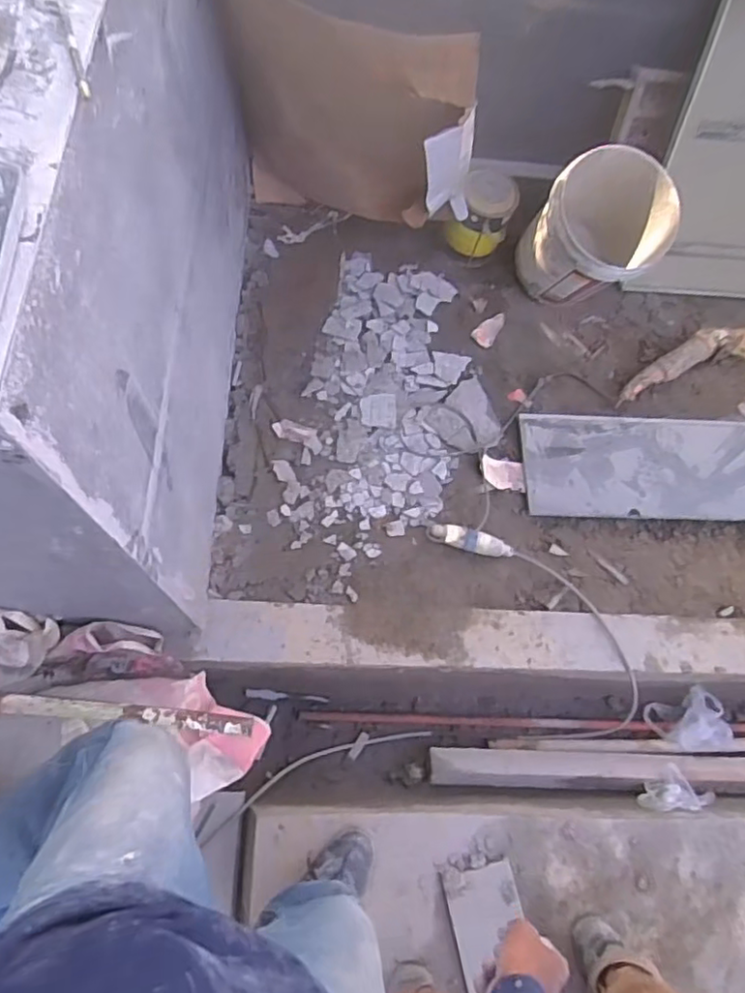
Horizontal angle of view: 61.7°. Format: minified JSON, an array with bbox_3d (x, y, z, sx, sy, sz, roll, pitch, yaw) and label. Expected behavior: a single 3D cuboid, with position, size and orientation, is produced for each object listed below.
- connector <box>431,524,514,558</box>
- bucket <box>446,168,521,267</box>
[{"bbox_3d":[0.237,0.107,1.483,0.202,0.048,0.059,13,69,-1],"label":"connector"},{"bbox_3d":[0.295,-0.742,1.697,0.144,0.183,0.192,26,69,4],"label":"bucket"}]

